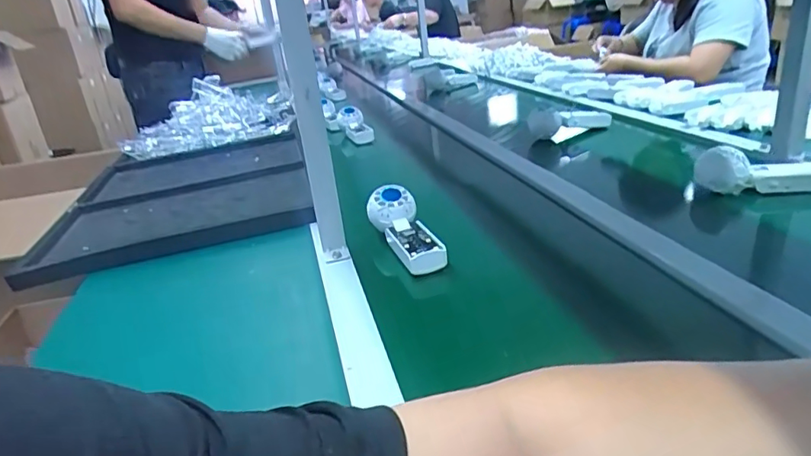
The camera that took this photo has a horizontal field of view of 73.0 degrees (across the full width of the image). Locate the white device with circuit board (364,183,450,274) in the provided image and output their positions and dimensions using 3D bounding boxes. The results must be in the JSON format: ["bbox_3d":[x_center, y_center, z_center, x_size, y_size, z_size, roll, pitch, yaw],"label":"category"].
[{"bbox_3d":[-0.002,-0.001,0.664,0.062,0.057,0.144,-12,23,-9],"label":"white device with circuit board"}]

